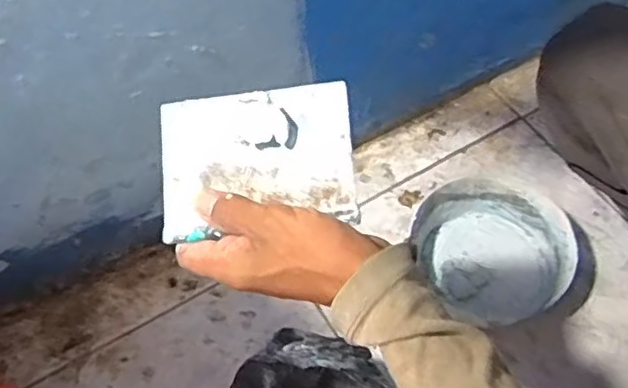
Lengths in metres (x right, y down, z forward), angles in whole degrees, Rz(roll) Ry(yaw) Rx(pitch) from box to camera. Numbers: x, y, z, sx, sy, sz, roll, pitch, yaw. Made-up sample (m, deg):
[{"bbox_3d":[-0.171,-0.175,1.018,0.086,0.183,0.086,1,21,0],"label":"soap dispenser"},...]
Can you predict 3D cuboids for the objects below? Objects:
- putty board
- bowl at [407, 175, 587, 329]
[{"bbox_3d":[-0.036,-0.021,0.395,0.118,0.006,0.085,-7,80,7],"label":"putty board"},{"bbox_3d":[0.216,0.074,0.779,0.194,0.065,0.170,17,63,13],"label":"bowl"}]

